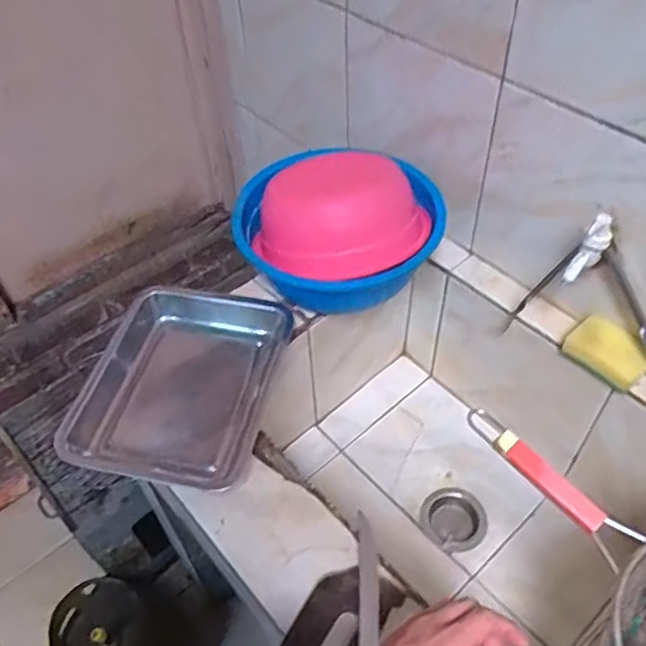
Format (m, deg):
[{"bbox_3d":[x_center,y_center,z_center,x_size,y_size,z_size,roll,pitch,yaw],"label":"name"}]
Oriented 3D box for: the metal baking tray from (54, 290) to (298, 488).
[{"bbox_3d":[-0.191,0.080,0.848,0.249,0.068,0.298,7,50,9],"label":"metal baking tray"}]

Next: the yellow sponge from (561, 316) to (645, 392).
[{"bbox_3d":[0.397,0.040,0.859,0.106,0.075,0.030,37,25,30],"label":"yellow sponge"}]

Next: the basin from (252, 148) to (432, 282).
[{"bbox_3d":[0.027,-0.169,0.905,0.242,0.081,0.242,-1,49,2],"label":"basin"}]

